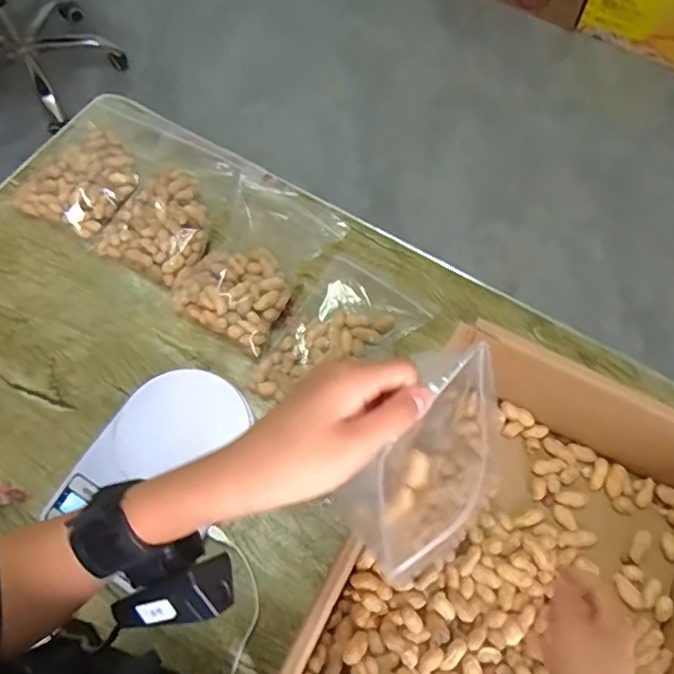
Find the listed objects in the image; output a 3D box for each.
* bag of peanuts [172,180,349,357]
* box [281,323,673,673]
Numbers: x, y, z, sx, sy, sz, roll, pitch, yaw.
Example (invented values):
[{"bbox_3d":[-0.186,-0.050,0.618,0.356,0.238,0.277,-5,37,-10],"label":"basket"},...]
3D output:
[{"bbox_3d":[-0.092,-0.094,0.701,0.132,0.040,0.206,29,69,12],"label":"bag of peanuts"},{"bbox_3d":[0.160,0.230,0.505,0.300,0.131,0.389,27,69,11],"label":"box"}]

